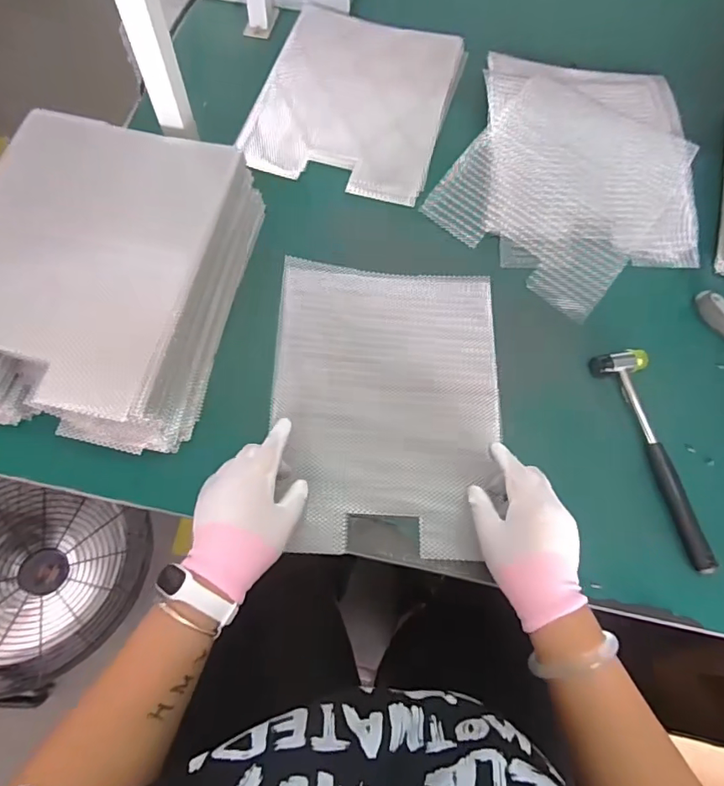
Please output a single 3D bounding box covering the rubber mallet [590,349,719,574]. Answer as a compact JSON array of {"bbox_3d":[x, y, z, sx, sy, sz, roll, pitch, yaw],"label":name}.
[{"bbox_3d":[0.322,0.065,0.546,0.057,0.020,0.241,-11,68,-7],"label":"rubber mallet"}]

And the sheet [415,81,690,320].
[{"bbox_3d":[0.268,-0.281,0.675,0.244,0.038,0.312,34,70,11],"label":"sheet"}]

